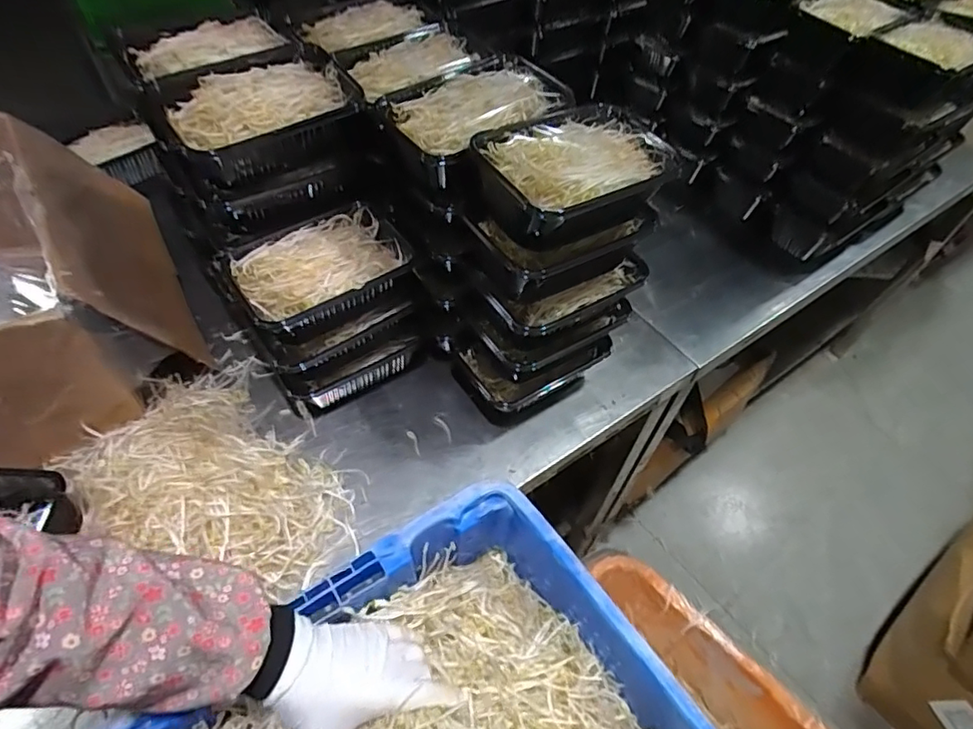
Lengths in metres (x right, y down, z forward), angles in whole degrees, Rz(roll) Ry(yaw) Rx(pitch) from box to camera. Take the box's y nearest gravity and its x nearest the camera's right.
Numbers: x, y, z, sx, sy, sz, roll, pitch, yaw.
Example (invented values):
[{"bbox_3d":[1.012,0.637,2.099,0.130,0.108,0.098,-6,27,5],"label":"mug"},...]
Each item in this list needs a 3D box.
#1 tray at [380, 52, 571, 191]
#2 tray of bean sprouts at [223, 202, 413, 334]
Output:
[{"bbox_3d":[-0.005,-0.252,0.581,0.186,0.064,0.125,-31,60,-24],"label":"tray"},{"bbox_3d":[-0.173,-0.100,0.605,0.184,0.052,0.121,-28,59,-22],"label":"tray of bean sprouts"}]

